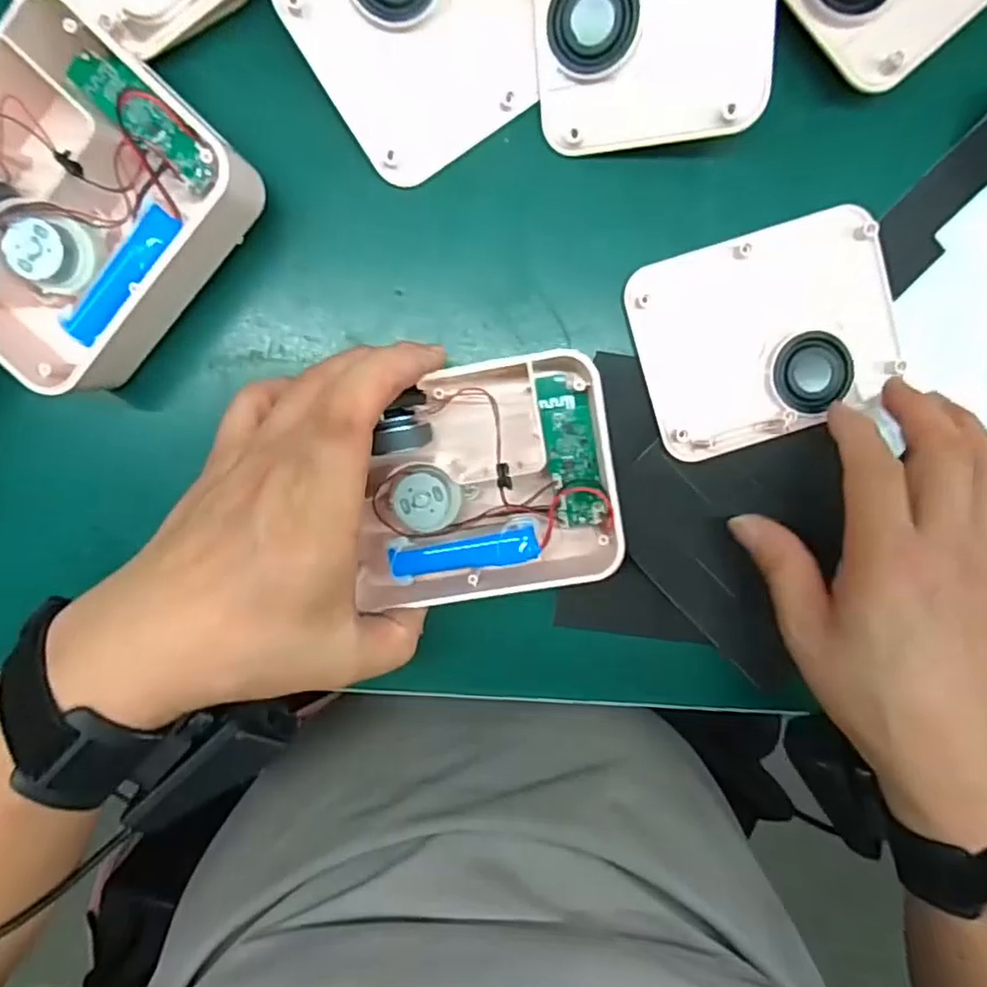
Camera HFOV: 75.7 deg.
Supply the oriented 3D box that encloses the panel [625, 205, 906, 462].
[{"bbox_3d":[0.135,-0.078,0.309,0.125,0.011,0.096,-18,95,-1],"label":"panel"}]

